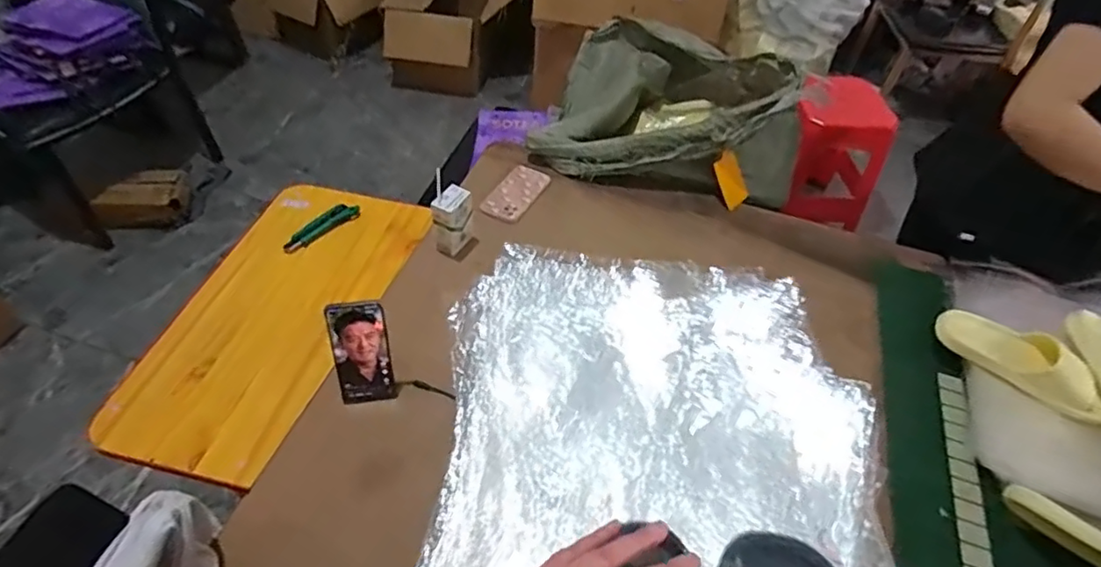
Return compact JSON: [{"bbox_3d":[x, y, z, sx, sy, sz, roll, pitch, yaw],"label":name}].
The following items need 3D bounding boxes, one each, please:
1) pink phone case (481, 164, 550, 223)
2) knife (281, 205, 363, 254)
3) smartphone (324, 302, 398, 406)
[{"bbox_3d":[-0.069,-0.190,1.202,0.095,0.008,0.179,25,52,18],"label":"pink phone case"},{"bbox_3d":[-0.433,-0.110,1.112,0.030,0.019,0.159,36,57,25],"label":"knife"},{"bbox_3d":[-0.264,0.102,0.829,0.076,0.169,0.012,-5,31,-12],"label":"smartphone"}]

